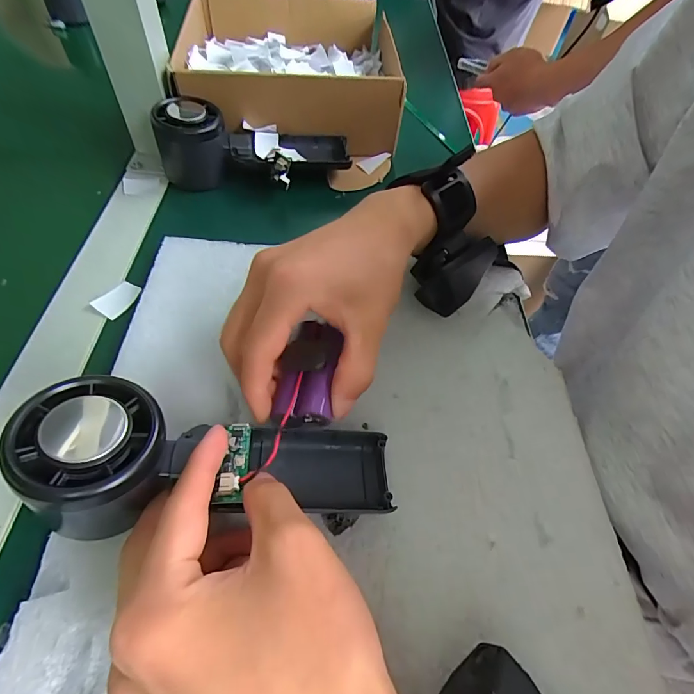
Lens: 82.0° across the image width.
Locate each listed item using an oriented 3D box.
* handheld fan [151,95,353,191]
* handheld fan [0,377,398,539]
[{"bbox_3d":[-0.078,-0.174,0.346,0.160,0.056,0.060,-1,55,-7],"label":"handheld fan"},{"bbox_3d":[-0.057,0.056,0.188,0.163,0.034,0.060,11,52,-24],"label":"handheld fan"}]

